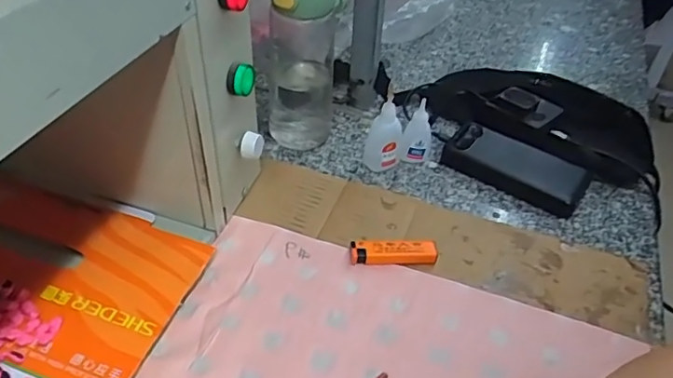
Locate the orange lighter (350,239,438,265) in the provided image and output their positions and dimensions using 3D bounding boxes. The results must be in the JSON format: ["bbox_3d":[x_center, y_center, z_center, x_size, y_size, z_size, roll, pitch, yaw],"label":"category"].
[{"bbox_3d":[0.054,0.060,0.529,0.081,0.015,0.025,3,42,-5],"label":"orange lighter"}]

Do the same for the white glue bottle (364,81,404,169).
[{"bbox_3d":[0.055,-0.065,0.624,0.040,0.100,0.024,7,42,0],"label":"white glue bottle"}]

